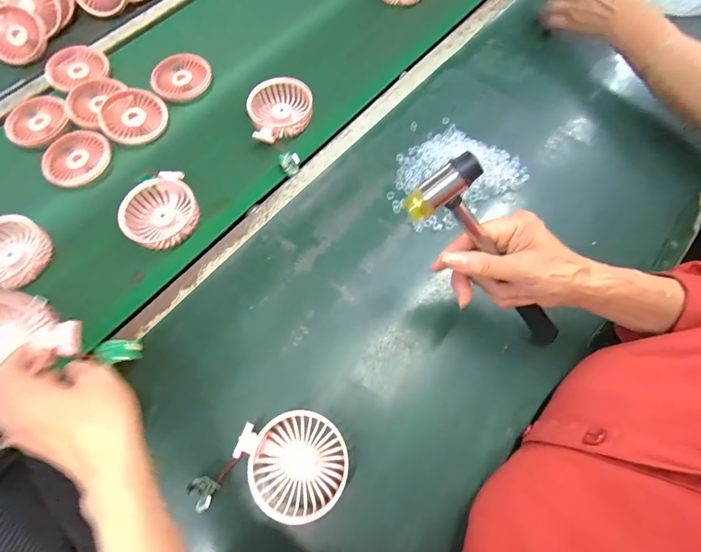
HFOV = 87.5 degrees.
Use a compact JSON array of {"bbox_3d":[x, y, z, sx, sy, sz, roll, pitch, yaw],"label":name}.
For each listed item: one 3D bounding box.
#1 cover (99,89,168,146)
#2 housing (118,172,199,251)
[{"bbox_3d":[-0.315,-0.235,0.534,0.088,0.017,0.094,-17,68,-8],"label":"cover"},{"bbox_3d":[-0.239,-0.078,0.465,0.087,0.034,0.101,41,72,15],"label":"housing"}]

